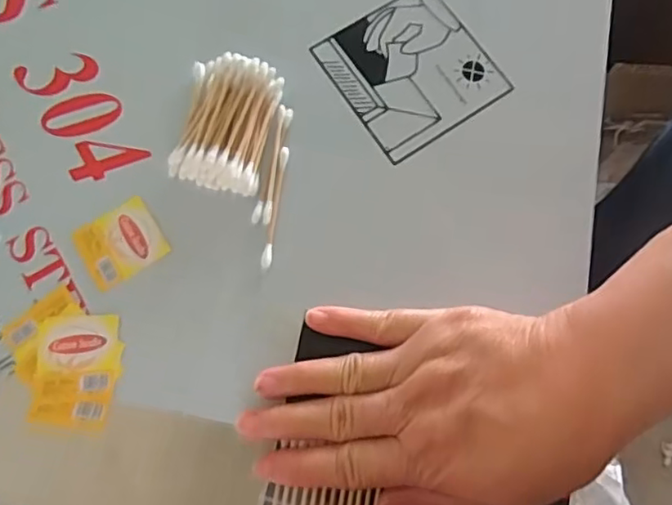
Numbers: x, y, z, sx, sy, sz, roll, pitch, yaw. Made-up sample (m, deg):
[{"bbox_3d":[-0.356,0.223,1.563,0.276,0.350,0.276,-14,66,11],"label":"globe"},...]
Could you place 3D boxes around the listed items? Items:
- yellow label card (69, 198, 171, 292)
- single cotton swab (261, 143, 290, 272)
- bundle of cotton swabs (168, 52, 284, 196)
[{"bbox_3d":[-0.118,-0.006,0.335,0.042,0.004,0.039,-31,76,-10],"label":"yellow label card"},{"bbox_3d":[-0.033,-0.026,0.339,0.005,0.004,0.071,7,73,1],"label":"single cotton swab"},{"bbox_3d":[-0.063,-0.074,0.348,0.051,0.019,0.076,11,73,2],"label":"bundle of cotton swabs"}]

